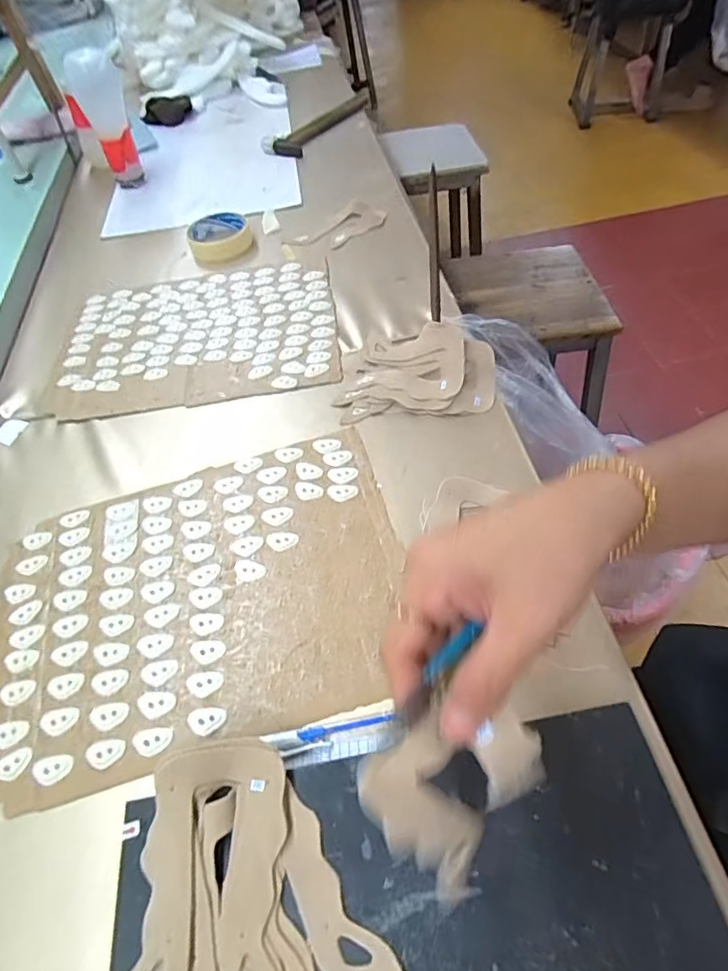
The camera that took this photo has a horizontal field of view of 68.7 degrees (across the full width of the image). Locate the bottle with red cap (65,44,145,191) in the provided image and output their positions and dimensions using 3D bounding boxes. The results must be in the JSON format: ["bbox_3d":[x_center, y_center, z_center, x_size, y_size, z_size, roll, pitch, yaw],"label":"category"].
[{"bbox_3d":[-0.393,-0.555,0.821,0.079,0.174,0.052,-22,54,-9],"label":"bottle with red cap"}]

